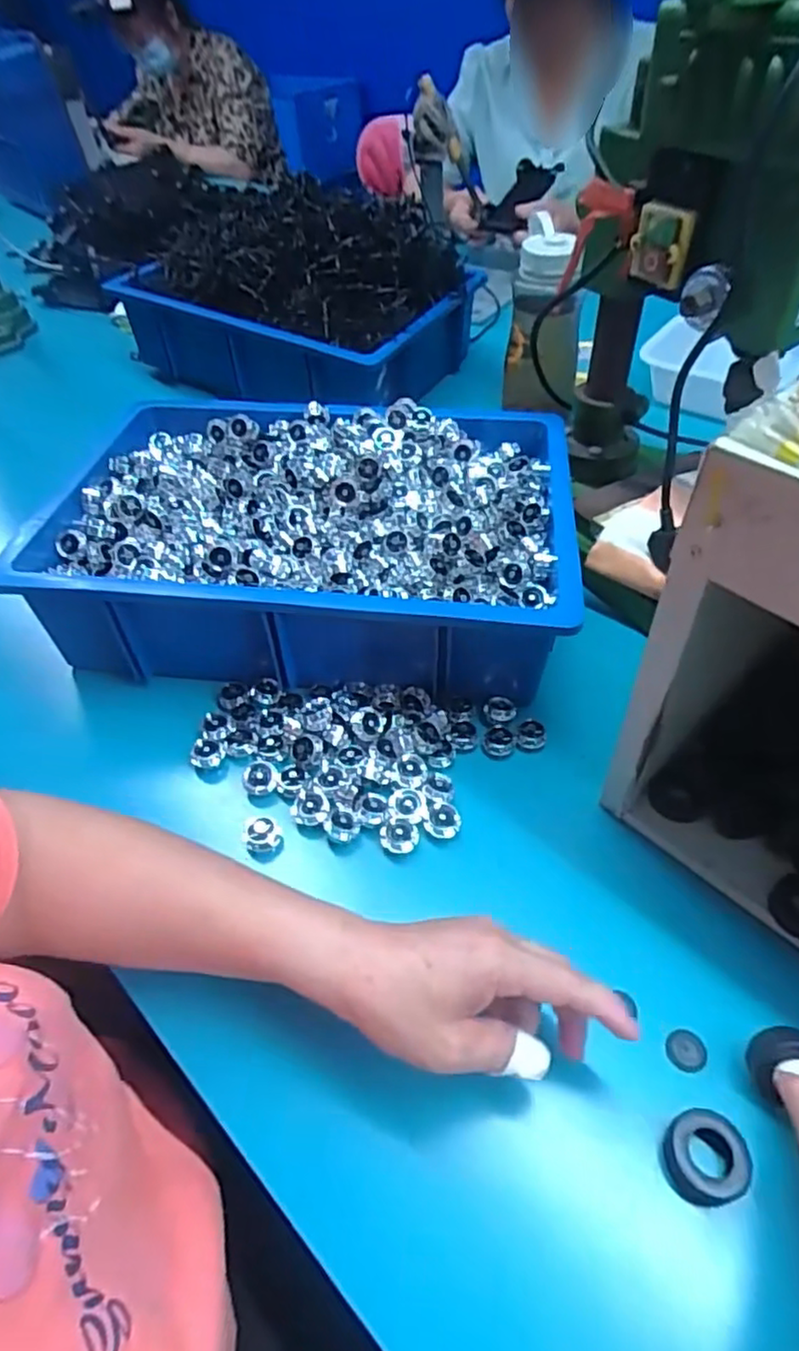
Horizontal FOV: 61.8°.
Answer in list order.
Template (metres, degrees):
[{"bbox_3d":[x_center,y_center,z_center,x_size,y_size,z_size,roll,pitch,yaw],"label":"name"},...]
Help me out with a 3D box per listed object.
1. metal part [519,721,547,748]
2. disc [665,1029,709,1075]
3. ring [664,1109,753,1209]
[{"bbox_3d":[0.101,0.045,0.512,0.020,0.010,0.020,-2,49,2],"label":"metal part"},{"bbox_3d":[0.155,0.202,0.360,0.021,0.004,0.021,4,49,8],"label":"disc"},{"bbox_3d":[0.148,0.233,0.323,0.038,0.018,0.035,-2,49,2],"label":"ring"}]

